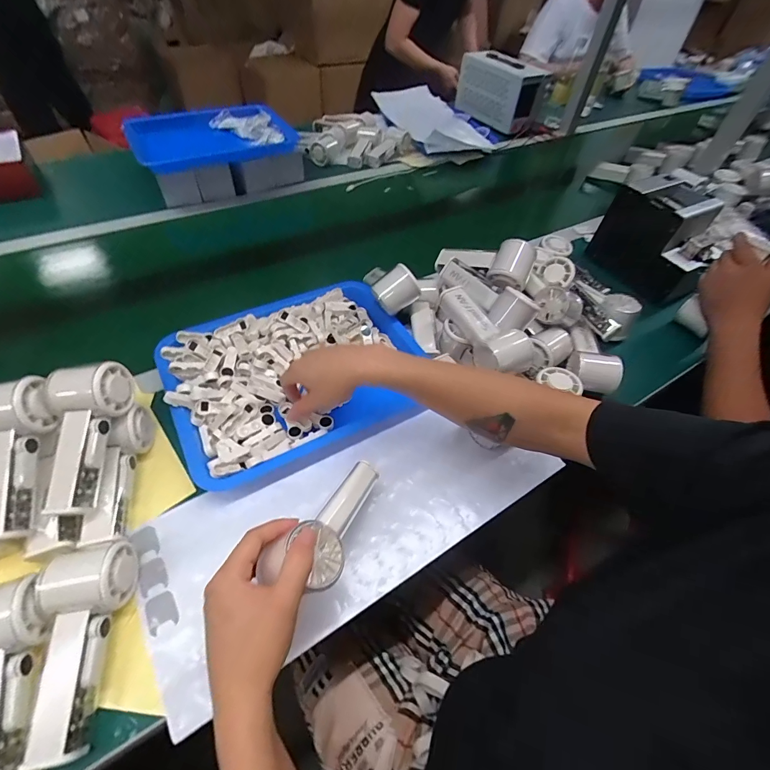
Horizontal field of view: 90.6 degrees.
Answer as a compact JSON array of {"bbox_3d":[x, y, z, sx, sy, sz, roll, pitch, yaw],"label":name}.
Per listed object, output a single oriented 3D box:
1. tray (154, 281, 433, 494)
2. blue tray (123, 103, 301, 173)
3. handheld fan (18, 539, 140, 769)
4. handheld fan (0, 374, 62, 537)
[{"bbox_3d":[-0.117,-0.022,0.529,0.330,0.049,0.264,-25,56,-22],"label":"tray"},{"bbox_3d":[-0.387,-0.562,0.857,0.340,0.036,0.258,-27,57,-23],"label":"blue tray"},{"bbox_3d":[-0.257,0.216,0.321,0.064,0.046,0.149,-9,52,-11],"label":"handheld fan"},{"bbox_3d":[-0.368,0.068,0.366,0.067,0.044,0.152,-4,82,-7],"label":"handheld fan"}]

